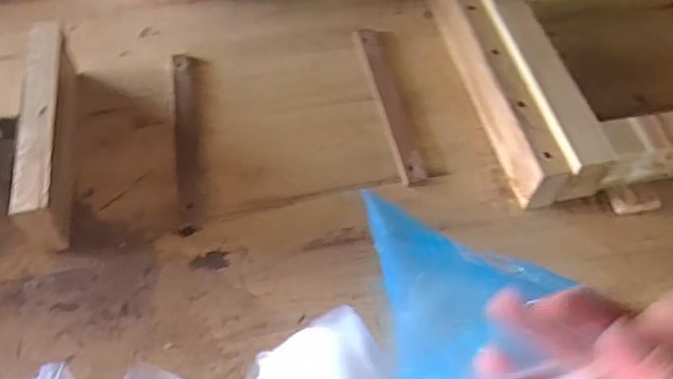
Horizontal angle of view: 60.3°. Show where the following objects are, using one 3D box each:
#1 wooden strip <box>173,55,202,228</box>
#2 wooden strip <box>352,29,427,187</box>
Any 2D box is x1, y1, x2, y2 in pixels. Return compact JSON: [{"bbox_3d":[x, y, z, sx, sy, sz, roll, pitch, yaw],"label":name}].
[{"bbox_3d":[-0.170,-0.067,0.657,0.025,0.006,0.247,-8,57,-7],"label":"wooden strip"},{"bbox_3d":[0.063,-0.108,0.691,0.031,0.007,0.238,-9,57,-8],"label":"wooden strip"}]

